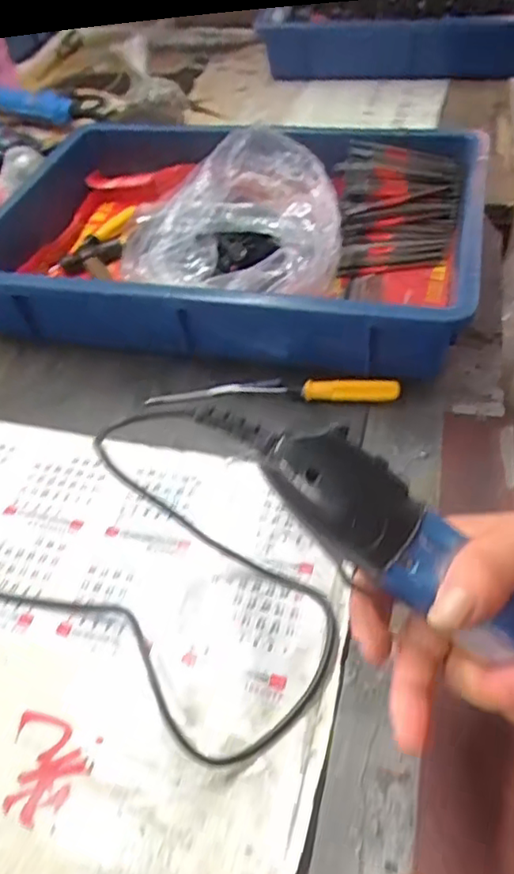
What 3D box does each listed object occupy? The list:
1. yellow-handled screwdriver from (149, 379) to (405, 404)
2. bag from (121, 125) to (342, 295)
[{"bbox_3d":[0.012,-0.037,0.475,0.192,0.020,0.017,2,49,8],"label":"yellow-handled screwdriver"},{"bbox_3d":[-0.026,-0.185,0.541,0.190,0.091,0.171,3,49,9],"label":"bag"}]

